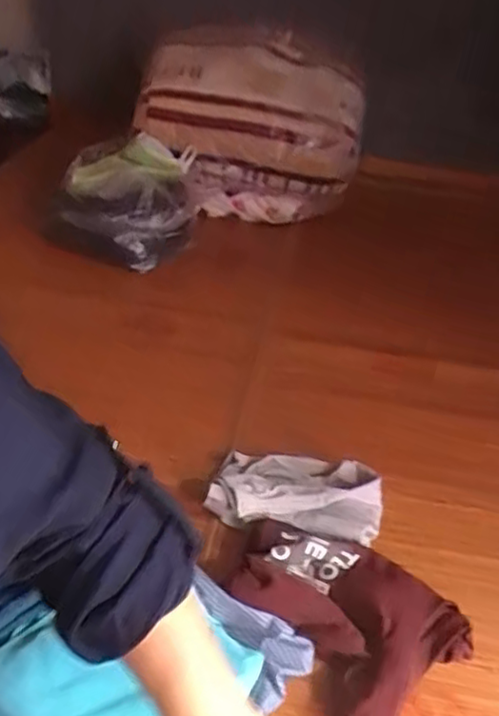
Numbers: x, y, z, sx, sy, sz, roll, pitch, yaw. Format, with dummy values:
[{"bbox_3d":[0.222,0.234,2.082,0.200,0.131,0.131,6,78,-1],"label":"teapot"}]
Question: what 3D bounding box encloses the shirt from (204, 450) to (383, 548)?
[{"bbox_3d":[0.060,0.173,0.818,0.202,0.058,0.123,12,36,11],"label":"shirt"}]

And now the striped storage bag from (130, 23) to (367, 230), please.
[{"bbox_3d":[0.007,-0.506,1.437,0.460,0.362,0.293,8,35,0],"label":"striped storage bag"}]

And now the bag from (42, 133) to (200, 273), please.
[{"bbox_3d":[-0.245,-0.305,1.297,0.254,0.176,0.287,8,35,1],"label":"bag"}]

